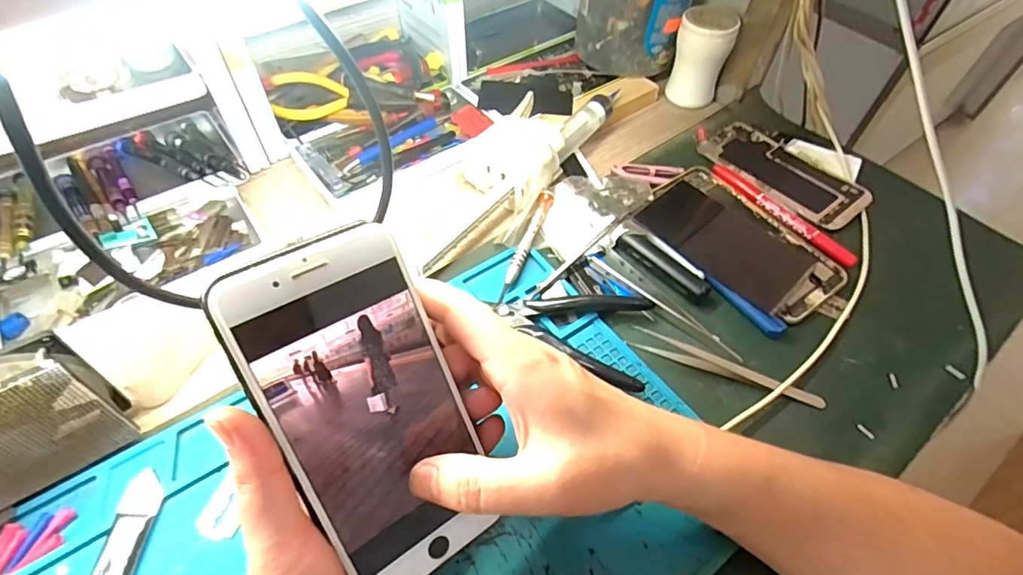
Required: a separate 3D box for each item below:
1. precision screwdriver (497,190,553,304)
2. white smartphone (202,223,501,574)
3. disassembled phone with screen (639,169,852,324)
[{"bbox_3d":[0.011,-0.034,0.405,0.010,0.014,0.109,18,55,11],"label":"precision screwdriver"},{"bbox_3d":[-0.058,0.055,0.223,0.074,0.154,0.004,-28,16,-28],"label":"white smartphone"},{"bbox_3d":[0.188,-0.042,0.423,0.088,0.008,0.157,-35,62,-25],"label":"disassembled phone with screen"}]

